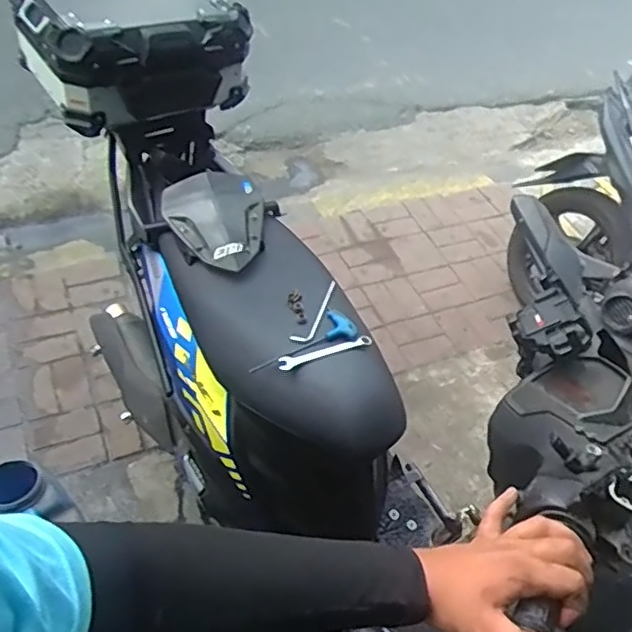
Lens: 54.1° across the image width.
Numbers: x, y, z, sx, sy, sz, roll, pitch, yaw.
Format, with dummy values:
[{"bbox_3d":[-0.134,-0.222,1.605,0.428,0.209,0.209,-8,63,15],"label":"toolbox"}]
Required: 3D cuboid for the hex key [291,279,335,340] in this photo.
[{"bbox_3d":[0.009,-0.013,1.182,0.037,0.004,0.194,26,52,10],"label":"hex key"}]

